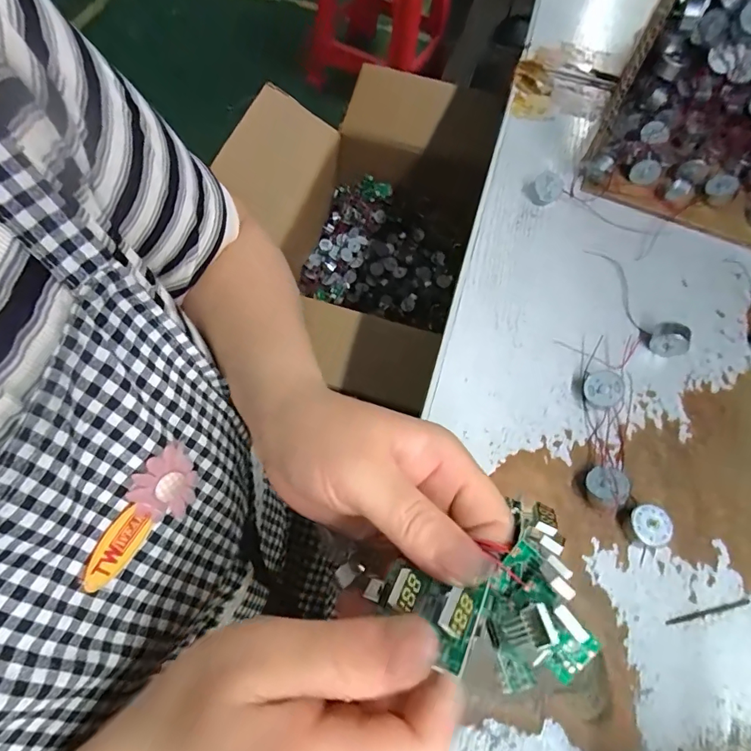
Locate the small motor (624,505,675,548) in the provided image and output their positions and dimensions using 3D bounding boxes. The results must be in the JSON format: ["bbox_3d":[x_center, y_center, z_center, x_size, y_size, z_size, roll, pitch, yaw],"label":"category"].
[{"bbox_3d":[0.160,0.089,0.262,0.022,0.013,0.022,1,64,-3],"label":"small motor"}]

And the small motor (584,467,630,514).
[{"bbox_3d":[0.139,0.068,0.269,0.024,0.014,0.024,-10,57,15],"label":"small motor"}]

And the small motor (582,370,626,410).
[{"bbox_3d":[0.151,0.009,0.296,0.024,0.009,0.024,19,92,22],"label":"small motor"}]

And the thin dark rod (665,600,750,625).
[{"bbox_3d":[0.187,0.132,0.249,0.052,0.004,0.004,-9,65,-8],"label":"thin dark rod"}]

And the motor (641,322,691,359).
[{"bbox_3d":[0.209,-0.027,0.315,0.027,0.026,0.016,25,65,9],"label":"motor"}]

